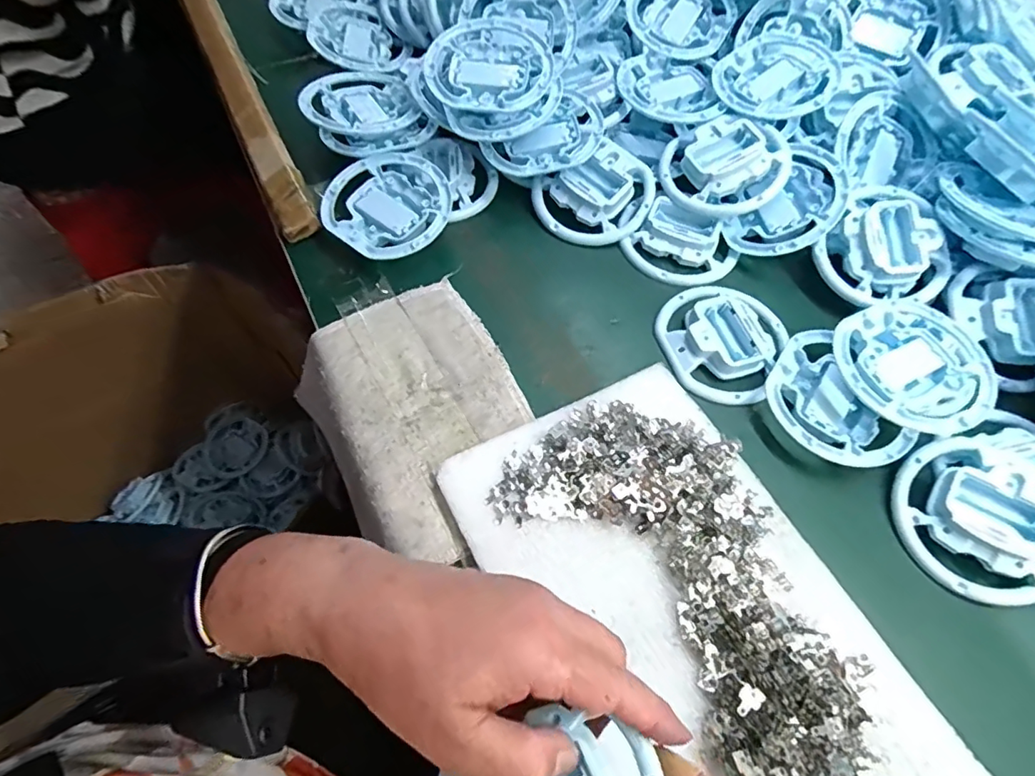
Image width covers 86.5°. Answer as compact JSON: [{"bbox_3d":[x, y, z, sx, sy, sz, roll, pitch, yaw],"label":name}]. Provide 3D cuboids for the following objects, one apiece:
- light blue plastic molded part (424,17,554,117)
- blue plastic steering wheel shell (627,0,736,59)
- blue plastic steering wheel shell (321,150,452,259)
[{"bbox_3d":[-0.024,-0.275,0.466,0.100,0.023,0.107,1,62,-1],"label":"light blue plastic molded part"},{"bbox_3d":[0.157,-0.360,0.536,0.098,0.023,0.098,23,78,7],"label":"blue plastic steering wheel shell"},{"bbox_3d":[-0.102,-0.153,0.457,0.103,0.021,0.103,1,62,-1],"label":"blue plastic steering wheel shell"}]

